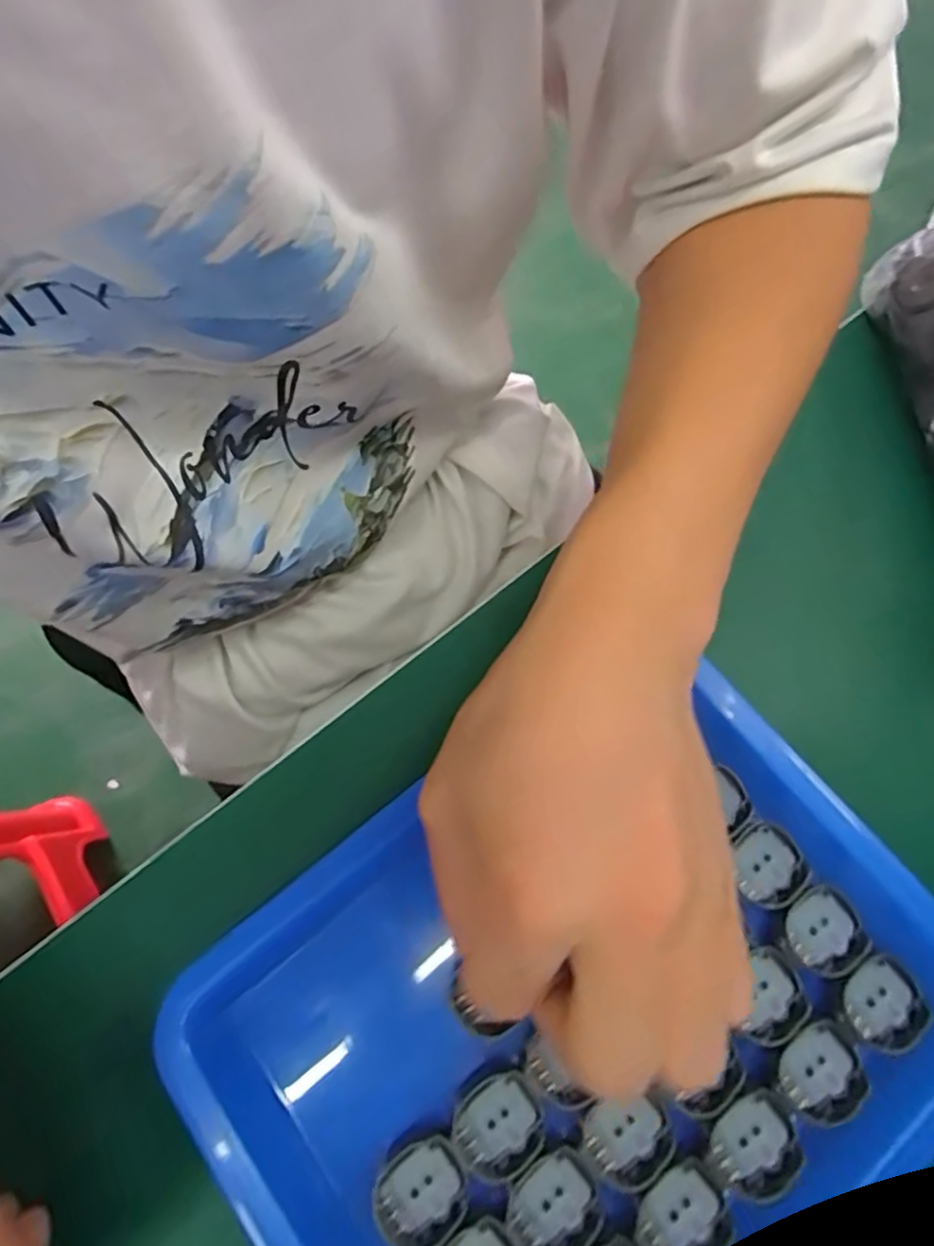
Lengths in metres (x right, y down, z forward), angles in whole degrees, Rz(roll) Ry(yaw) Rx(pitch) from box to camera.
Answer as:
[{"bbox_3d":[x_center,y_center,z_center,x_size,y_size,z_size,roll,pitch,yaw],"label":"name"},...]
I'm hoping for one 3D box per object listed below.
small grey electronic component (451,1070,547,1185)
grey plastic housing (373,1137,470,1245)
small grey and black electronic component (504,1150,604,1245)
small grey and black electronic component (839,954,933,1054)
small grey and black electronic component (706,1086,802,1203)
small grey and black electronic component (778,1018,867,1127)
[{"bbox_3d":[0.010,0.158,0.204,0.028,0.004,0.025,-37,76,-10],"label":"small grey electronic component"},{"bbox_3d":[-0.014,0.174,0.198,0.028,0.006,0.024,-43,77,-12],"label":"grey plastic housing"},{"bbox_3d":[0.026,0.177,0.195,0.027,0.005,0.024,-31,75,-9],"label":"small grey and black electronic component"},{"bbox_3d":[0.134,0.124,0.210,0.025,0.009,0.025,-24,74,-7],"label":"small grey and black electronic component"},{"bbox_3d":[0.089,0.161,0.198,0.030,0.004,0.023,-38,76,-10],"label":"small grey and black electronic component"},{"bbox_3d":[0.112,0.143,0.205,0.025,0.006,0.024,-29,75,-8],"label":"small grey and black electronic component"}]

